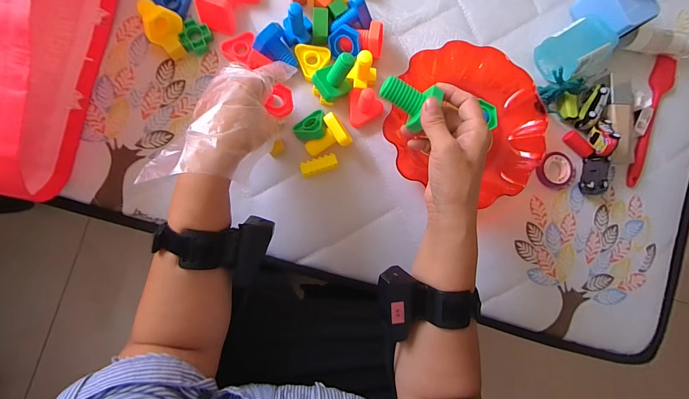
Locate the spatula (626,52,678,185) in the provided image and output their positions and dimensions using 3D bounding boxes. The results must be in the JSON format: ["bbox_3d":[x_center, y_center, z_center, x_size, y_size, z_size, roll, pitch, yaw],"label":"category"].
[{"bbox_3d":[0.456,-0.118,0.476,0.034,0.023,0.210,23,87,-4],"label":"spatula"}]

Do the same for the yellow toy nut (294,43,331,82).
[{"bbox_3d":[-0.040,-0.190,0.433,0.043,0.014,0.048,-22,91,-5],"label":"yellow toy nut"}]

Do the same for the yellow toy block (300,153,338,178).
[{"bbox_3d":[-0.034,-0.045,0.423,0.048,0.017,0.020,-19,91,-5],"label":"yellow toy block"}]

